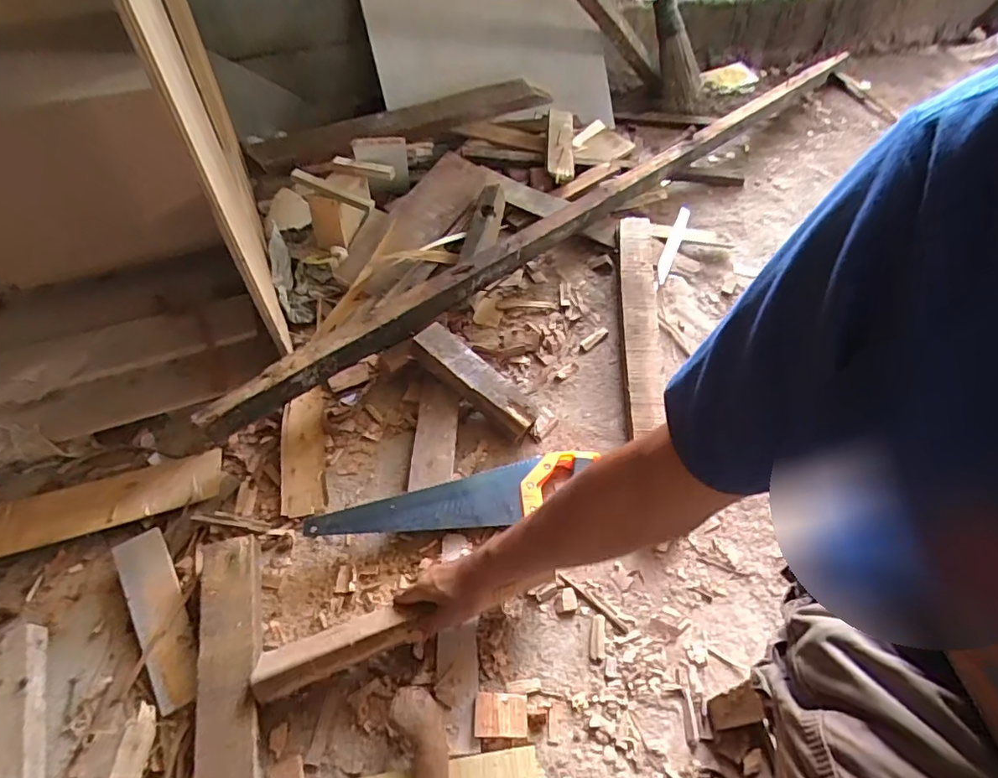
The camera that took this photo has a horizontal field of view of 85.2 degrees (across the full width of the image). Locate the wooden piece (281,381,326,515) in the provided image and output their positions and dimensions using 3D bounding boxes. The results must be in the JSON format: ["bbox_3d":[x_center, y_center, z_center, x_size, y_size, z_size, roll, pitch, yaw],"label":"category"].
[{"bbox_3d":[-0.311,0.095,0.862,0.063,0.017,0.223,-9,52,-9],"label":"wooden piece"}]

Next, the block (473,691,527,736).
[{"bbox_3d":[0.002,0.384,0.638,0.061,0.014,0.045,2,51,0],"label":"block"}]

